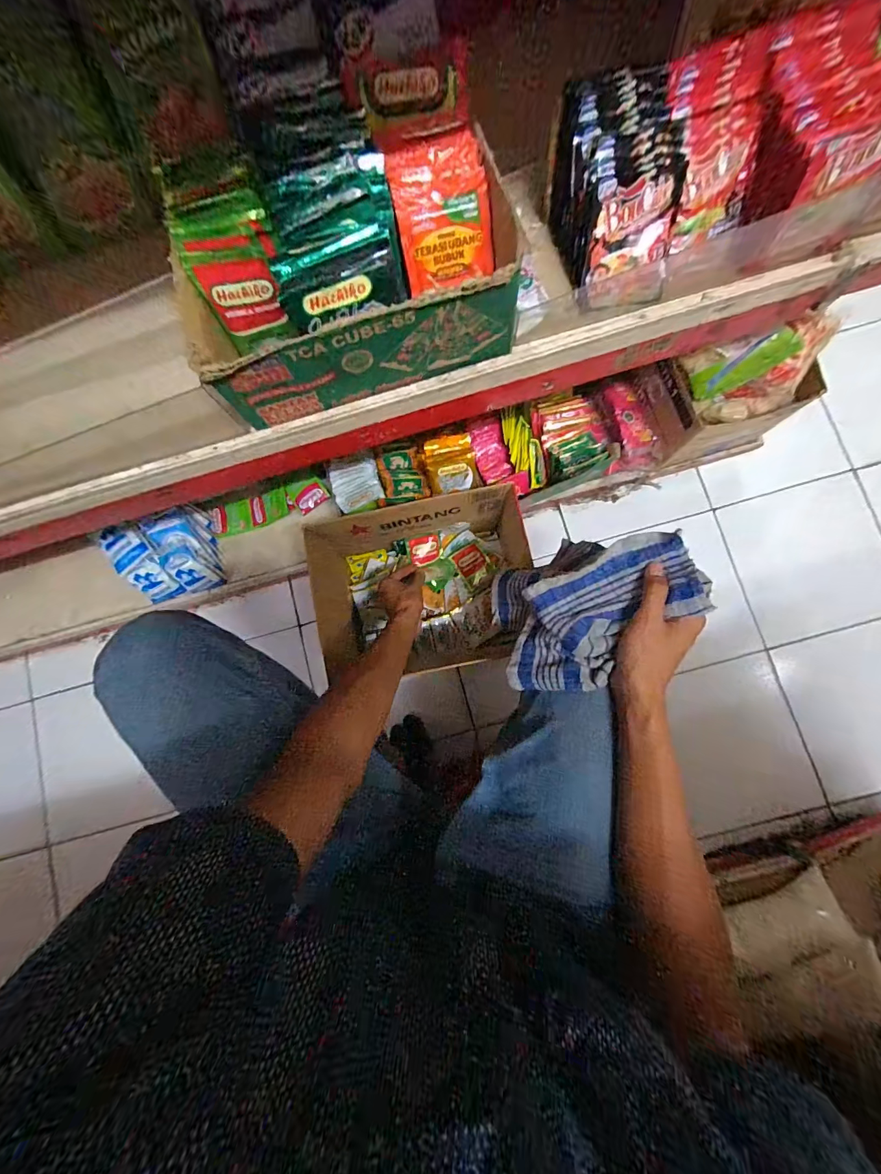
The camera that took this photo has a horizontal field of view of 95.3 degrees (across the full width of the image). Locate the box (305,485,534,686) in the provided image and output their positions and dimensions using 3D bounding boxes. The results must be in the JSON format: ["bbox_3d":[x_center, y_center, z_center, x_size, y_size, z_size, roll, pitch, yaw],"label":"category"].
[{"bbox_3d":[-0.017,0.009,0.689,0.310,0.201,0.244,-13,82,2],"label":"box"}]

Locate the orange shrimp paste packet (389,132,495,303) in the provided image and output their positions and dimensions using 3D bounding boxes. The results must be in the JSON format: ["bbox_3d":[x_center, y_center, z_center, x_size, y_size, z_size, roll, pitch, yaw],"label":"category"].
[{"bbox_3d":[0.003,-0.294,0.319,0.072,0.010,0.089,-16,122,-3],"label":"orange shrimp paste packet"}]

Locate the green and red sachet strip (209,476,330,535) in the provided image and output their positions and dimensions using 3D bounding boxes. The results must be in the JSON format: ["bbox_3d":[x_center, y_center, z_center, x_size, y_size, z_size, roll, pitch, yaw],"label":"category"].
[{"bbox_3d":[-0.333,-0.156,0.783,0.249,0.035,0.059,-13,82,15],"label":"green and red sachet strip"}]

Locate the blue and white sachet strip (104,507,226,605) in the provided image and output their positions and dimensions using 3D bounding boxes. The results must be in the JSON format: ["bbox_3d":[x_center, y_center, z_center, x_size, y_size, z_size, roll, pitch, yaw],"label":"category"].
[{"bbox_3d":[-0.519,-0.062,0.774,0.151,0.097,0.155,-14,121,6],"label":"blue and white sachet strip"}]

